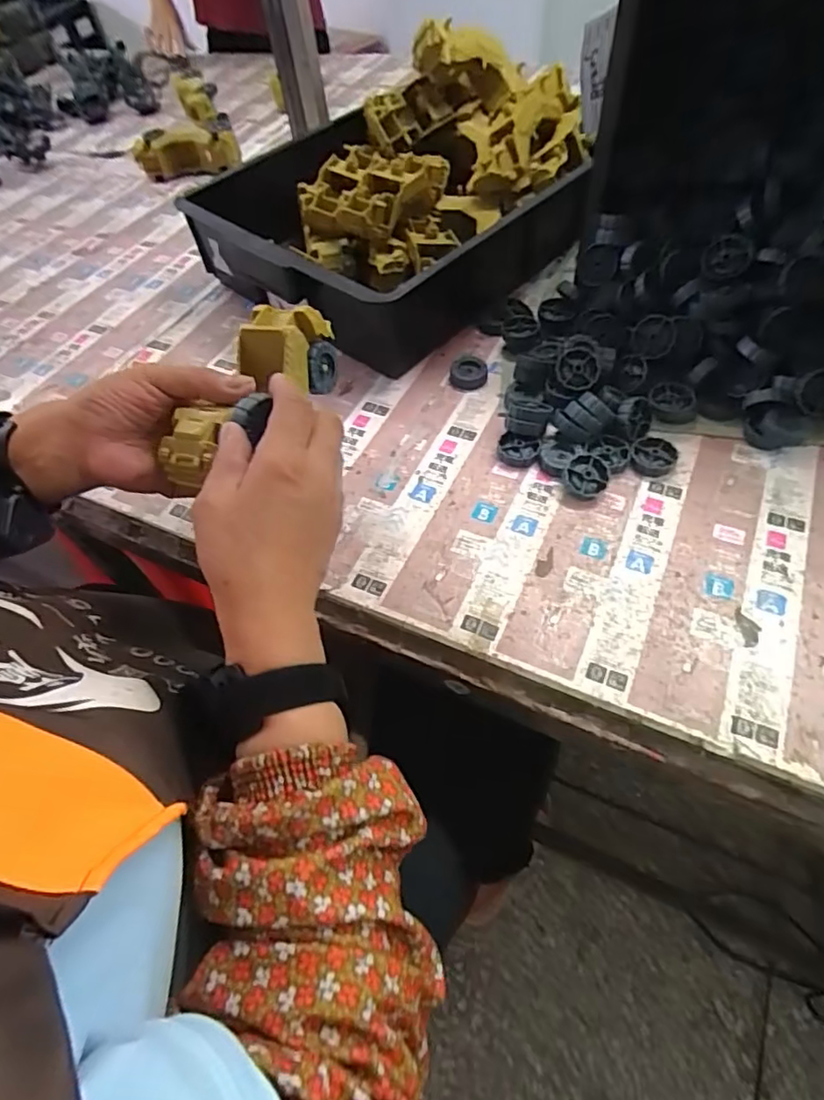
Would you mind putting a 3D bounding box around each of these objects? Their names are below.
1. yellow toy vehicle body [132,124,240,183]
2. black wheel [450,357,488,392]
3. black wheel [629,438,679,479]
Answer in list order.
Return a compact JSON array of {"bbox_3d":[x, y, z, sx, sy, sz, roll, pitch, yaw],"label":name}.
[{"bbox_3d":[-0.375,-0.661,0.962,0.172,0.057,0.063,-7,55,1],"label":"yellow toy vehicle body"},{"bbox_3d":[0.059,-0.186,0.607,0.038,0.014,0.043,0,55,6],"label":"black wheel"},{"bbox_3d":[0.216,-0.082,0.517,0.039,0.012,0.043,20,59,18],"label":"black wheel"}]

